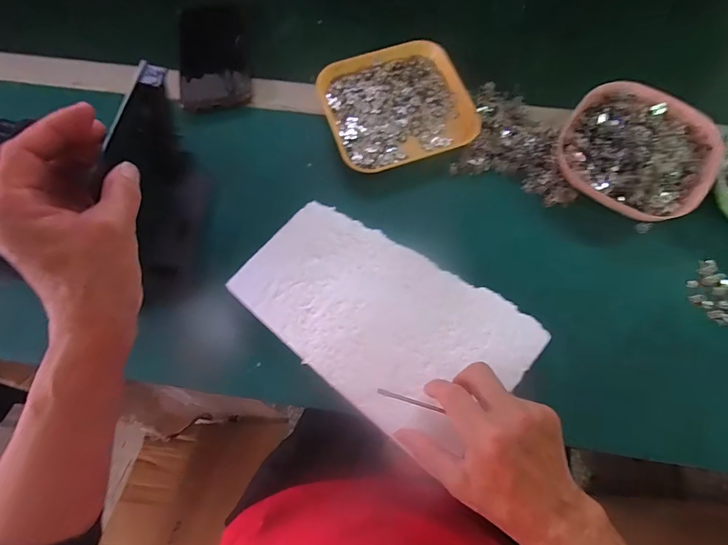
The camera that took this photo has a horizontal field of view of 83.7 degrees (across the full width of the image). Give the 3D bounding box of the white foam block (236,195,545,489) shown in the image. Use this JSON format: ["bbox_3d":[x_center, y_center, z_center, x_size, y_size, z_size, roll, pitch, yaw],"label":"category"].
[{"bbox_3d":[0.015,0.036,0.357,0.241,0.014,0.142,35,73,13],"label":"white foam block"}]

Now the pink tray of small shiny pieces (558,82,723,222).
[{"bbox_3d":[0.265,-0.120,0.395,0.134,0.035,0.134,33,74,11],"label":"pink tray of small shiny pieces"}]

